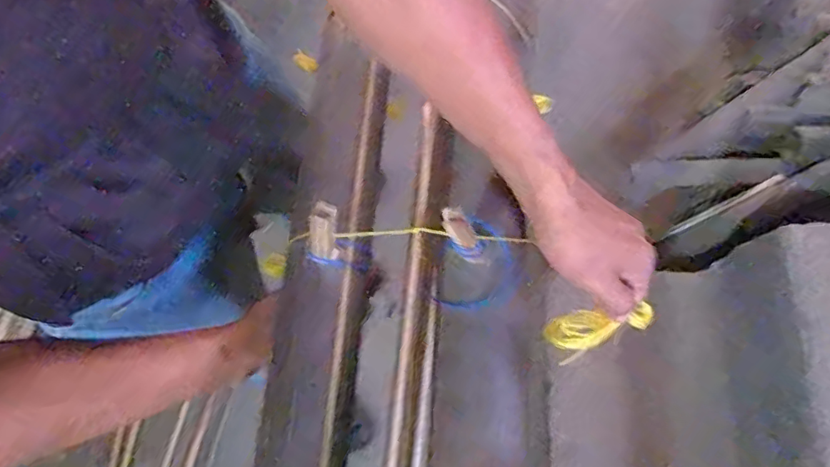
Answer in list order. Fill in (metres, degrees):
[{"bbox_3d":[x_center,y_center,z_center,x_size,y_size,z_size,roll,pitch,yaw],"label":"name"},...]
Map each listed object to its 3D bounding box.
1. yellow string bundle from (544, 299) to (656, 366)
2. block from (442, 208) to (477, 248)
[{"bbox_3d":[0.135,0.069,0.387,0.082,0.017,0.030,-9,71,-13],"label":"yellow string bundle"},{"bbox_3d":[0.026,-0.002,0.317,0.010,0.038,0.010,22,71,38],"label":"block"}]

